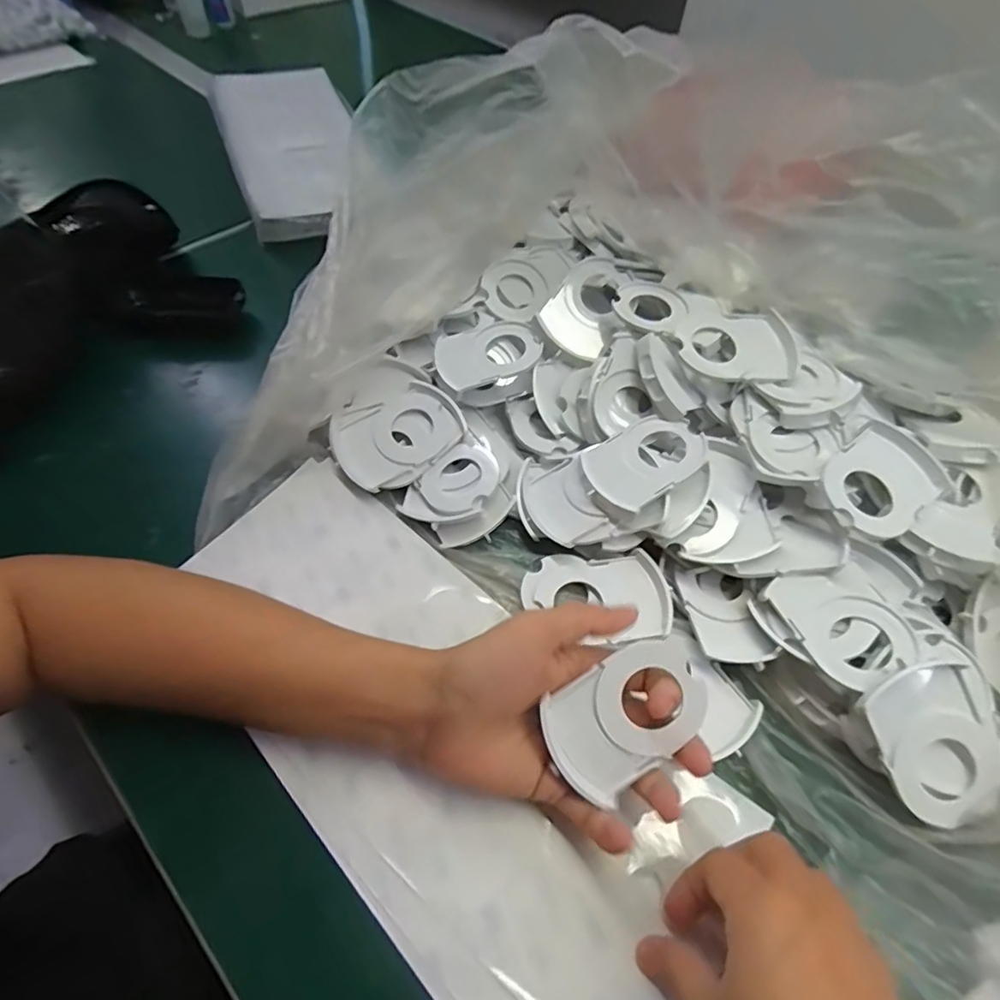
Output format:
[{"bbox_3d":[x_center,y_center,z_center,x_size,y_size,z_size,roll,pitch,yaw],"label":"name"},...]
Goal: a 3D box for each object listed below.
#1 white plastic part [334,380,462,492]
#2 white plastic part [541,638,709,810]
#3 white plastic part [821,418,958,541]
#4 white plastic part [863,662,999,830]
[{"bbox_3d":[-0.071,-0.045,0.387,0.087,0.007,0.059,-28,73,-4],"label":"white plastic part"},{"bbox_3d":[0.060,0.103,0.264,0.076,0.005,0.053,-36,93,-3],"label":"white plastic part"},{"bbox_3d":[0.224,-0.013,0.323,0.074,0.013,0.053,-32,63,-22],"label":"white plastic part"},{"bbox_3d":[0.218,0.118,0.278,0.060,0.014,0.075,-26,88,-3],"label":"white plastic part"}]

